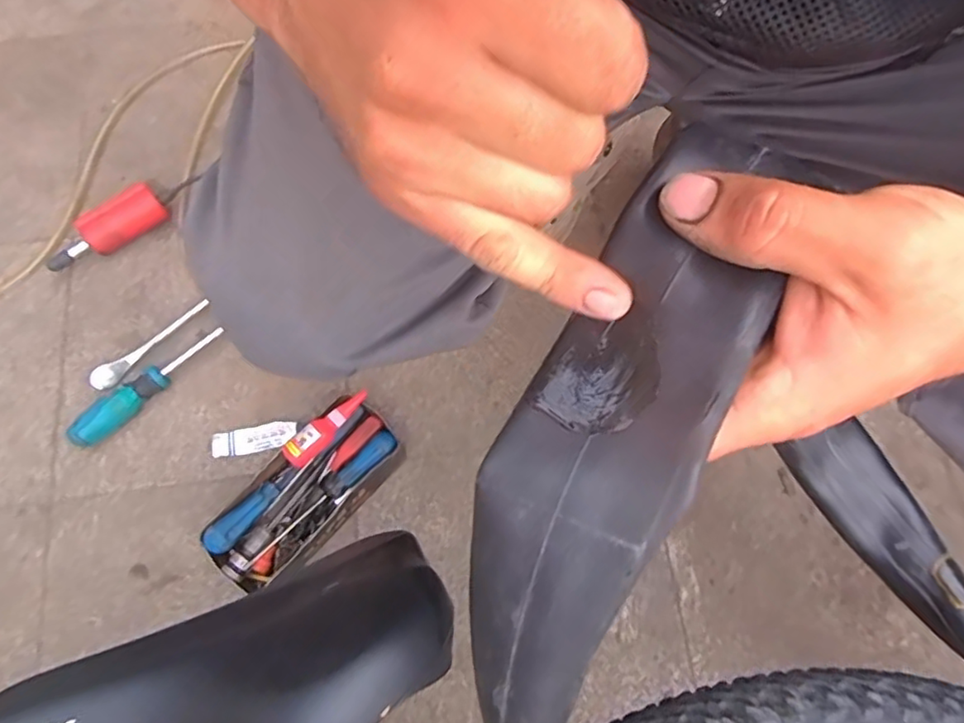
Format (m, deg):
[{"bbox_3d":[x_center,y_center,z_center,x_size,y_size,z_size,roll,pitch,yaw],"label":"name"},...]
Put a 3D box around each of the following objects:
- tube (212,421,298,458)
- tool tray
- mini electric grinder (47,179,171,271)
[{"bbox_3d":[-0.233,0.079,0.634,0.087,0.011,0.027,-10,75,-4],"label":"tube"},{"bbox_3d":[-0.169,0.122,0.596,0.091,0.060,0.194,40,76,11],"label":"tool tray"},{"bbox_3d":[-0.415,-0.141,0.685,0.134,0.041,0.040,-41,78,-13],"label":"mini electric grinder"}]

